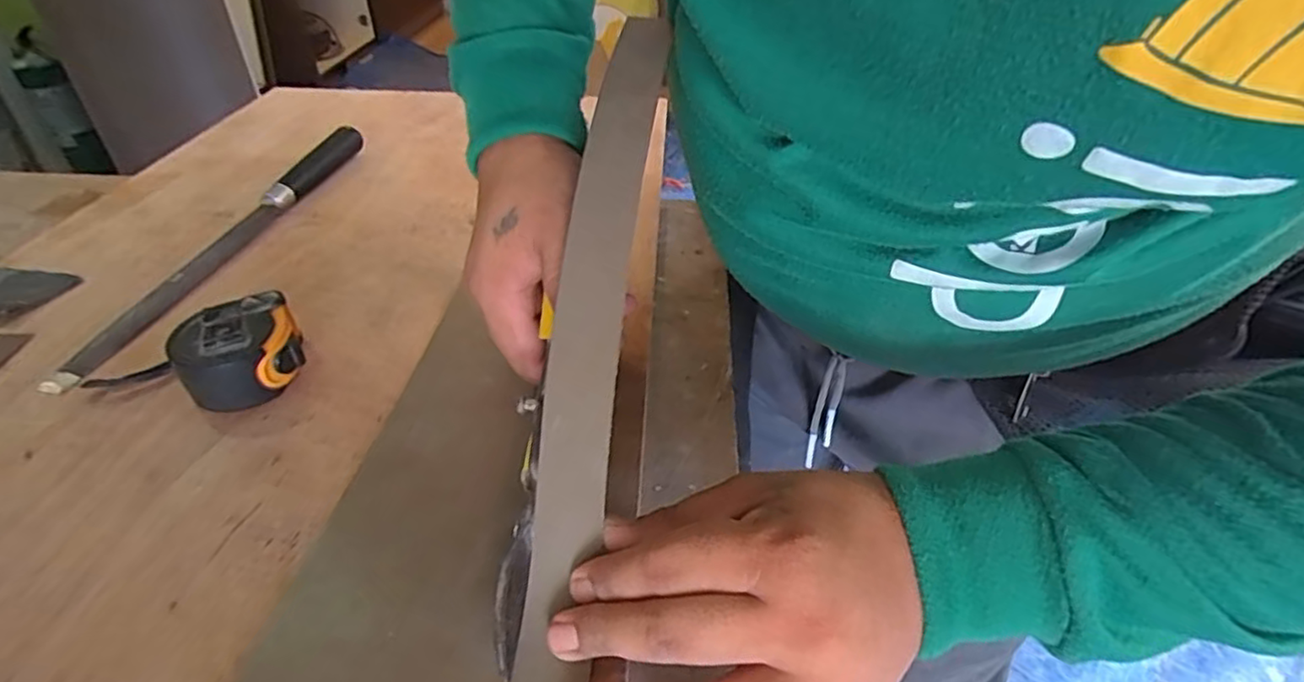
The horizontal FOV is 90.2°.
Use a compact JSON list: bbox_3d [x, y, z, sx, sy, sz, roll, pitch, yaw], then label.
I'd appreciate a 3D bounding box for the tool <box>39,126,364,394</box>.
[{"bbox_3d":[-0.301,-0.083,0.473,0.020,0.024,0.327,6,39,7],"label":"tool"}]

